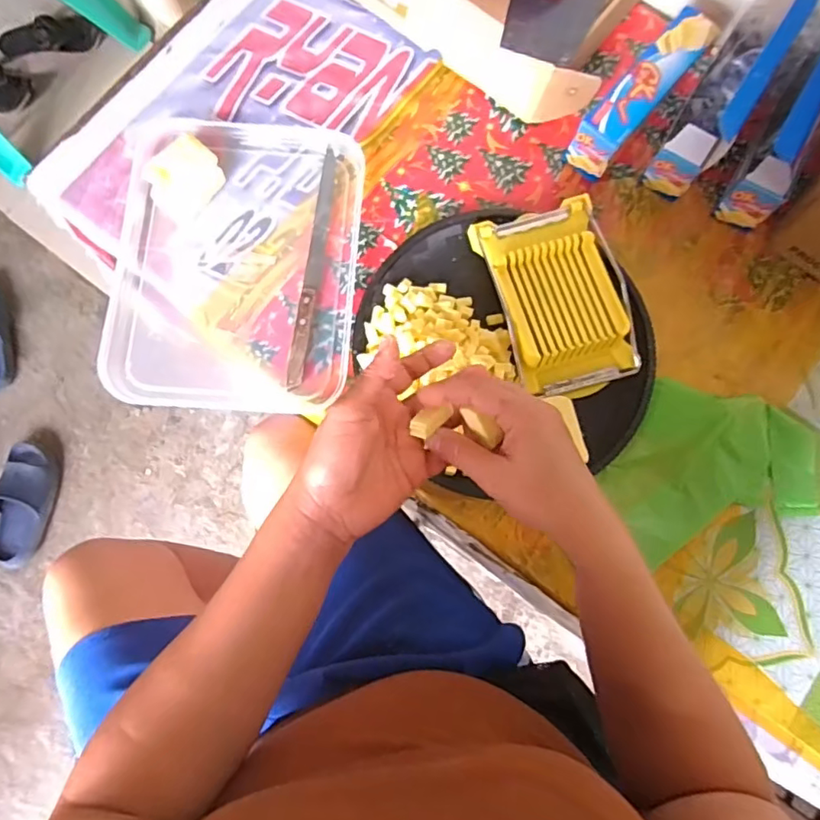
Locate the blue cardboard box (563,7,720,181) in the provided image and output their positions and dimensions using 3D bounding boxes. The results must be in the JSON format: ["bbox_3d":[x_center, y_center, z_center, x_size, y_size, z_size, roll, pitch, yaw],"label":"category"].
[{"bbox_3d":[0.243,-0.331,0.594,0.047,0.076,0.174,40,81,8],"label":"blue cardboard box"}]

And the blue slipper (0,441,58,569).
[{"bbox_3d":[-0.855,0.211,1.246,0.100,0.059,0.262,4,78,1],"label":"blue slipper"}]

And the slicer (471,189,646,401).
[{"bbox_3d":[0.147,-0.111,0.566,0.118,0.044,0.192,-14,79,-3],"label":"slicer"}]

